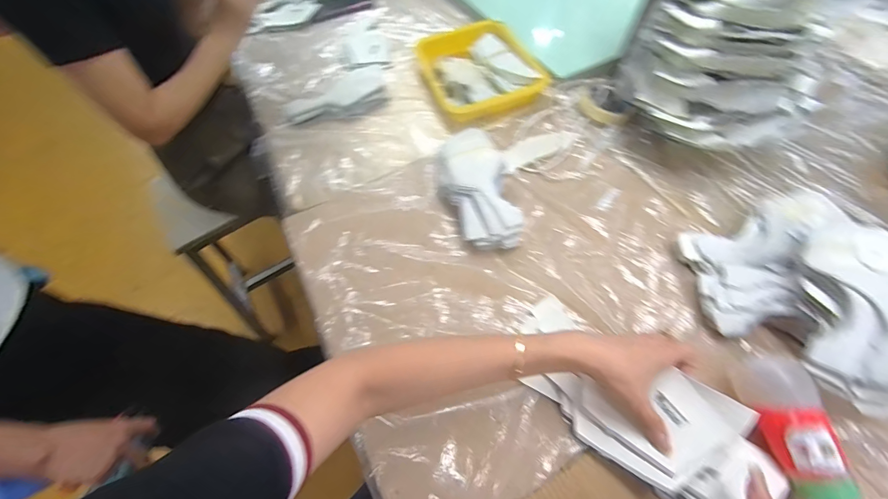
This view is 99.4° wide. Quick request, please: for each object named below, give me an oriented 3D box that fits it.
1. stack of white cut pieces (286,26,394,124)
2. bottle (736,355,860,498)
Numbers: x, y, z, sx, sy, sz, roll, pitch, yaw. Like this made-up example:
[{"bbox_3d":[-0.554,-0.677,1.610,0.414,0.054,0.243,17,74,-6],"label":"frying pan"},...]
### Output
[{"bbox_3d":[-0.216,-0.375,0.787,0.200,0.016,0.281,-7,59,0],"label":"stack of white cut pieces"},{"bbox_3d":[0.349,0.181,0.371,0.057,0.058,0.142,-8,59,0],"label":"bottle"}]

